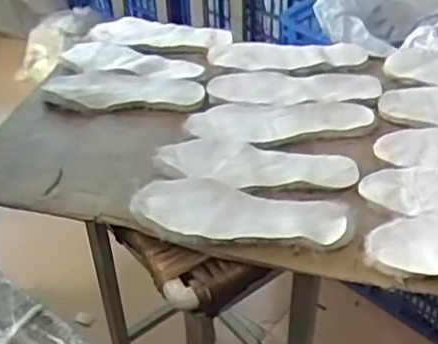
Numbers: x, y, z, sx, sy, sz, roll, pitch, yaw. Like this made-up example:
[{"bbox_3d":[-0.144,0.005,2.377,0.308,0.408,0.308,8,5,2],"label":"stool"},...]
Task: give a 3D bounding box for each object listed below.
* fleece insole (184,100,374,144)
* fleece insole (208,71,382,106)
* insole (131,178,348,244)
[{"bbox_3d":[0.091,-0.076,0.937,0.267,0.017,0.086,-6,41,-5],"label":"fleece insole"},{"bbox_3d":[0.120,-0.134,1.018,0.263,0.010,0.094,-2,41,0],"label":"fleece insole"},{"bbox_3d":[0.024,0.051,0.801,0.258,0.014,0.092,7,42,10],"label":"insole"}]

